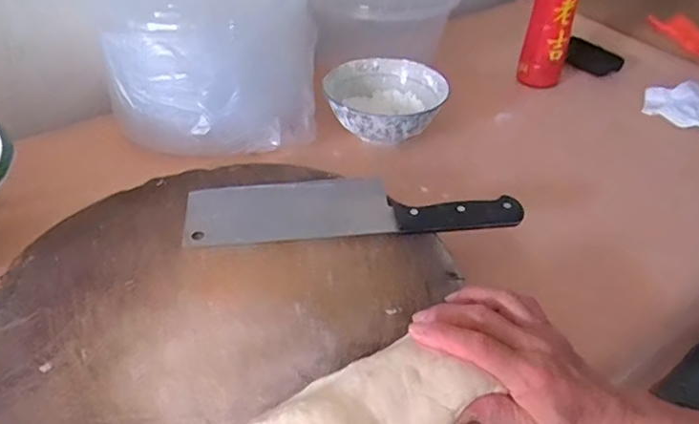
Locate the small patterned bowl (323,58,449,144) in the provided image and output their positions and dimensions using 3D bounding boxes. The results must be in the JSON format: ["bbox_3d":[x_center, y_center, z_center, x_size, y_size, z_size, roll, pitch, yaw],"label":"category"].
[{"bbox_3d":[0.045,-0.128,0.661,0.136,0.058,0.138,1,39,-1],"label":"small patterned bowl"}]

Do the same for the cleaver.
[{"bbox_3d":[0.000,-0.007,0.493,0.285,0.021,0.077,-1,39,-4],"label":"cleaver"}]

